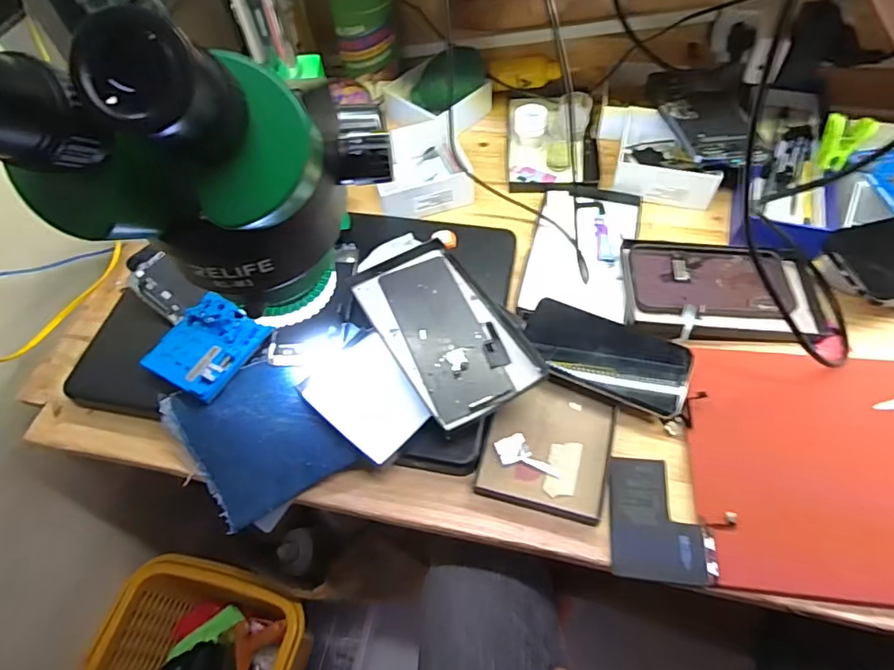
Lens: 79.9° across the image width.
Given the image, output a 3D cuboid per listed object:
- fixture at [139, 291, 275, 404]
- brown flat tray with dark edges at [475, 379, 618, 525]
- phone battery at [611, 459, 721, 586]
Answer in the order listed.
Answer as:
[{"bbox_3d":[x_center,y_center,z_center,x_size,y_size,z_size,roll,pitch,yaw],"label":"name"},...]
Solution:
[{"bbox_3d":[-0.216,0.011,0.484,0.079,0.021,0.089,25,63,19],"label":"fixture"},{"bbox_3d":[0.086,0.090,0.446,0.099,0.009,0.111,12,60,12],"label":"brown flat tray with dark edges"},{"bbox_3d":[0.161,0.139,0.405,0.070,0.007,0.089,4,58,7],"label":"phone battery"}]

